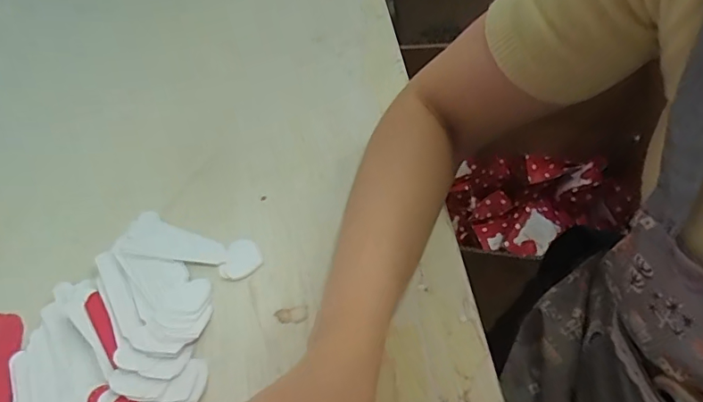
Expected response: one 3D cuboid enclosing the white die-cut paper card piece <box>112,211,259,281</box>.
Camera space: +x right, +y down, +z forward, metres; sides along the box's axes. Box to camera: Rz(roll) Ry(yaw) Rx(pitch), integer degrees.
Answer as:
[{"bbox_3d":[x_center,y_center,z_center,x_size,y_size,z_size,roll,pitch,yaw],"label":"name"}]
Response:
[{"bbox_3d":[-0.136,0.038,0.427,0.129,0.008,0.044,9,52,15],"label":"white die-cut paper card piece"}]

